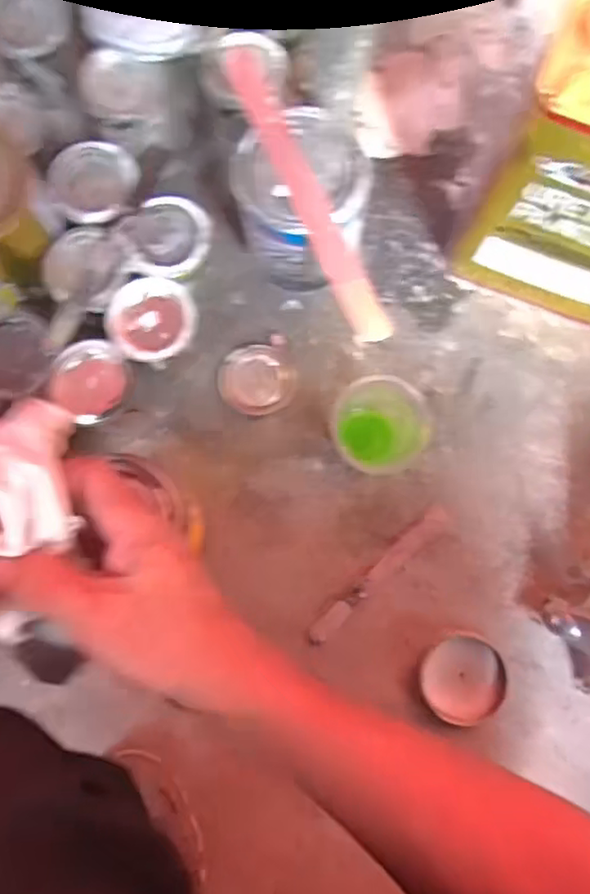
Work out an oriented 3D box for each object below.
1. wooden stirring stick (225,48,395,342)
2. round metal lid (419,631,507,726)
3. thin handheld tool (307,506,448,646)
[{"bbox_3d":[0.008,-0.199,0.511,0.027,0.014,0.261,-25,83,-3],"label":"wooden stirring stick"},{"bbox_3d":[0.146,0.201,0.569,0.070,0.016,0.073,0,82,0],"label":"round metal lid"},{"bbox_3d":[0.076,0.115,0.592,0.166,0.005,0.018,-42,83,-7],"label":"thin handheld tool"}]

